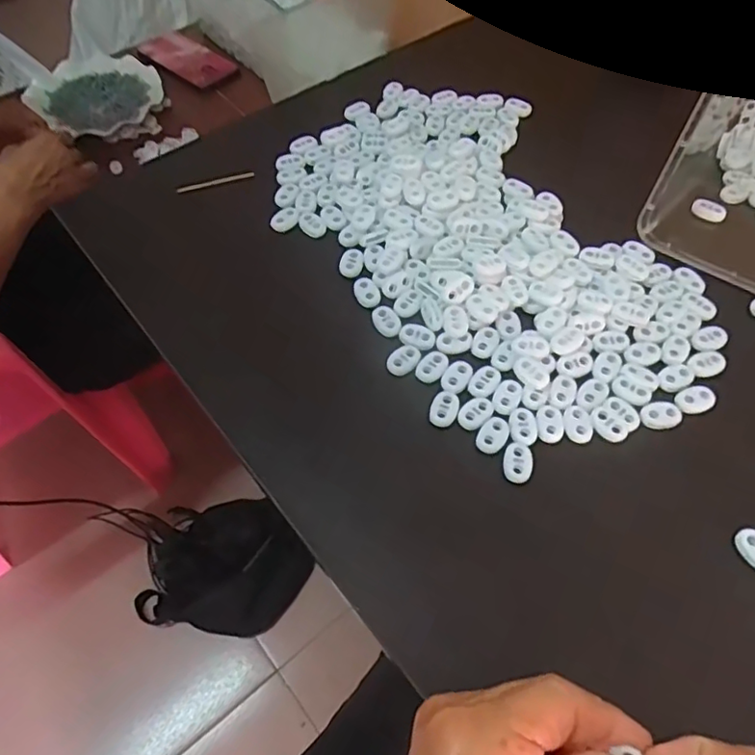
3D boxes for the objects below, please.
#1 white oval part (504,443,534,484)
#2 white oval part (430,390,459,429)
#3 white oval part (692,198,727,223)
[{"bbox_3d":[0.077,0.046,0.319,0.016,0.004,0.023,9,59,6],"label":"white oval part"},{"bbox_3d":[0.038,0.018,0.336,0.015,0.004,0.023,15,60,9],"label":"white oval part"},{"bbox_3d":[0.236,-0.119,0.417,0.023,0.007,0.013,21,63,13],"label":"white oval part"}]

